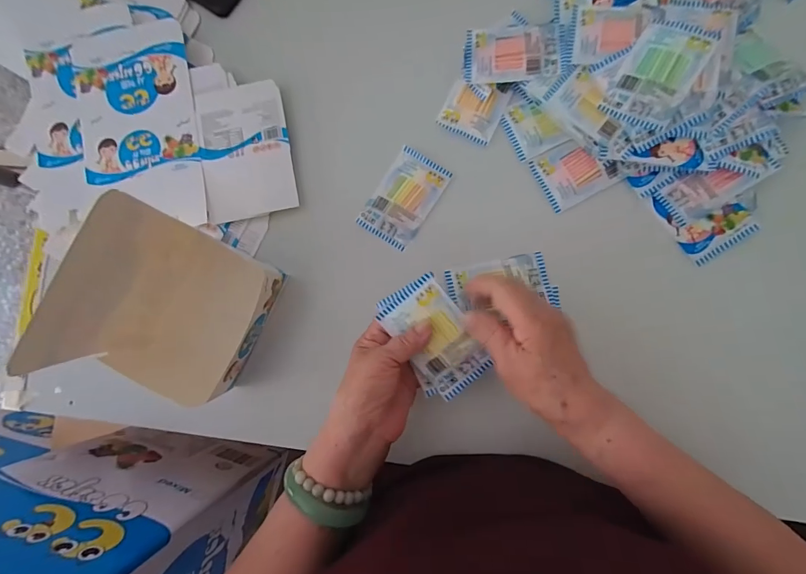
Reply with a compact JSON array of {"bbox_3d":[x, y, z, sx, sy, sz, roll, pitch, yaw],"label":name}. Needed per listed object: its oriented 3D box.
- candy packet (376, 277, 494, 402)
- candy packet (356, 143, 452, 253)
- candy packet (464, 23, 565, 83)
[{"bbox_3d":[0.033,0.048,0.342,0.063,0.015,0.099,-38,88,4],"label":"candy packet"},{"bbox_3d":[0.001,-0.099,0.419,0.064,0.010,0.101,33,89,8],"label":"candy packet"},{"bbox_3d":[0.119,-0.250,0.404,0.100,0.019,0.059,1,85,6],"label":"candy packet"}]

